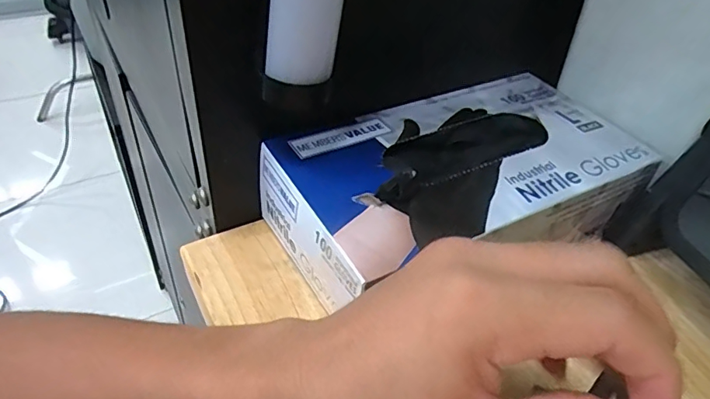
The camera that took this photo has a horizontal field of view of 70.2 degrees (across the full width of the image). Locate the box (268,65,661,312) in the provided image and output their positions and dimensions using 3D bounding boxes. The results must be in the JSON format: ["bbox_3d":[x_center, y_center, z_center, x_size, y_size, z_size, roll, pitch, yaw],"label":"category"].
[{"bbox_3d":[0.064,-0.004,0.321,0.225,0.067,0.128,-18,46,-24],"label":"box"}]

